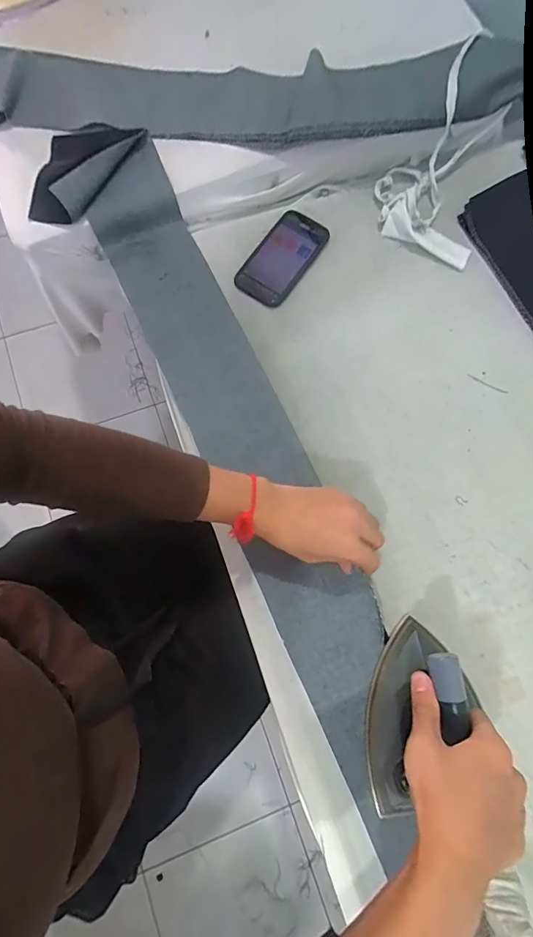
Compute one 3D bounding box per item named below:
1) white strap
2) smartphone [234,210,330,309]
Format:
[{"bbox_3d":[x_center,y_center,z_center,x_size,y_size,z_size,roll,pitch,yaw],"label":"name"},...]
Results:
[{"bbox_3d":[0.254,-0.452,0.622,0.157,0.080,0.300,18,92,3],"label":"white strap"},{"bbox_3d":[0.024,-0.299,0.607,0.076,0.014,0.152,33,78,6],"label":"smartphone"}]

